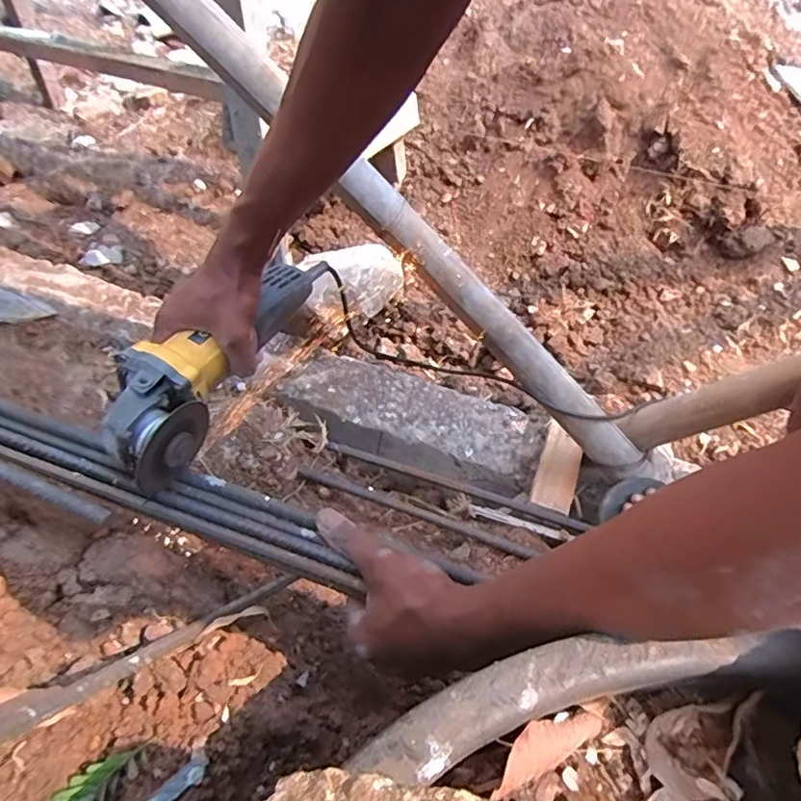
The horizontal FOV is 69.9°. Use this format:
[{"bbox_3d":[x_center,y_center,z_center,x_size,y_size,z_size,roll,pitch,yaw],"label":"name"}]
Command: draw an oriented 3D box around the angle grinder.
[{"bbox_3d":[-0.159,-0.051,0.531,0.072,0.075,0.293,17,45,15],"label":"angle grinder"}]

